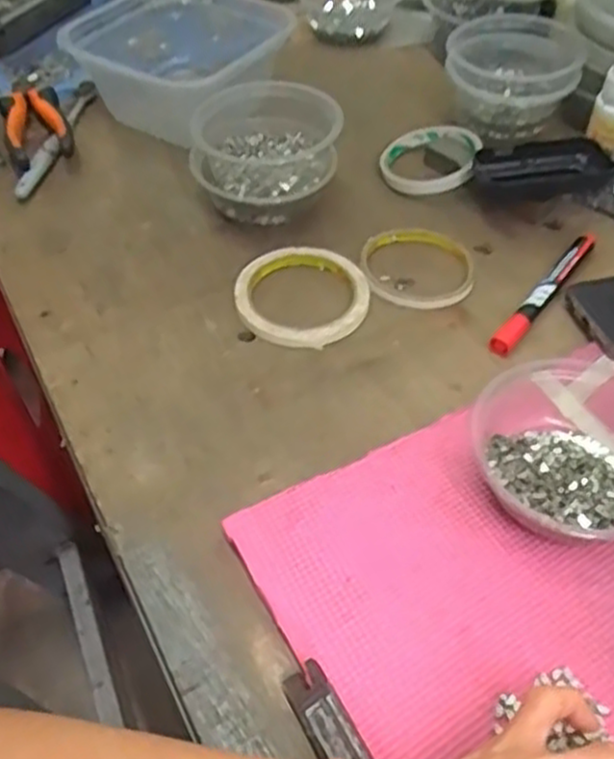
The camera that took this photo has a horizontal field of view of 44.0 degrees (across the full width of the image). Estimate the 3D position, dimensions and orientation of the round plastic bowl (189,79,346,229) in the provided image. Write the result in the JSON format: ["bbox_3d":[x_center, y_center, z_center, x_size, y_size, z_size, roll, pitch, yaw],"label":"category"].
[{"bbox_3d":[-0.034,-0.183,0.618,0.118,0.074,0.111,-1,49,2],"label":"round plastic bowl"}]

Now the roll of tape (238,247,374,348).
[{"bbox_3d":[-0.003,-0.064,0.563,0.098,0.009,0.102,-1,49,2],"label":"roll of tape"}]

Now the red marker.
[{"bbox_3d":[0.176,-0.067,0.558,0.015,0.012,0.147,30,57,25],"label":"red marker"}]

